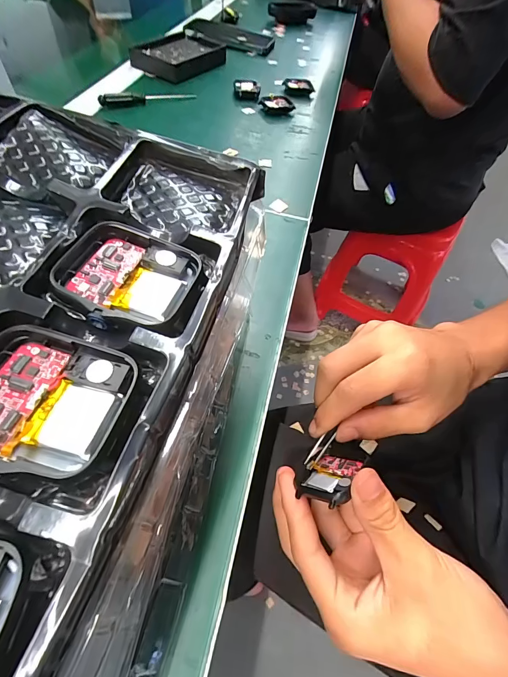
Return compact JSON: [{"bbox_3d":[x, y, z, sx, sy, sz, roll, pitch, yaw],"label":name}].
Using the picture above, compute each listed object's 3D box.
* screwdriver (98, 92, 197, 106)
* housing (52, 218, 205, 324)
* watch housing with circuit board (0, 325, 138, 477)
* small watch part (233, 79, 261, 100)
[{"bbox_3d":[-0.143,-0.332,0.451,0.132,0.016,0.016,-26,59,-21],"label":"screwdriver"},{"bbox_3d":[-0.044,-0.023,0.116,0.041,0.010,0.039,17,54,9],"label":"housing"},{"bbox_3d":[-0.057,0.015,0.089,0.043,0.009,0.036,12,53,5],"label":"watch housing with circuit board"},{"bbox_3d":[-0.010,-0.375,0.498,0.040,0.017,0.044,5,55,-2],"label":"small watch part"}]

